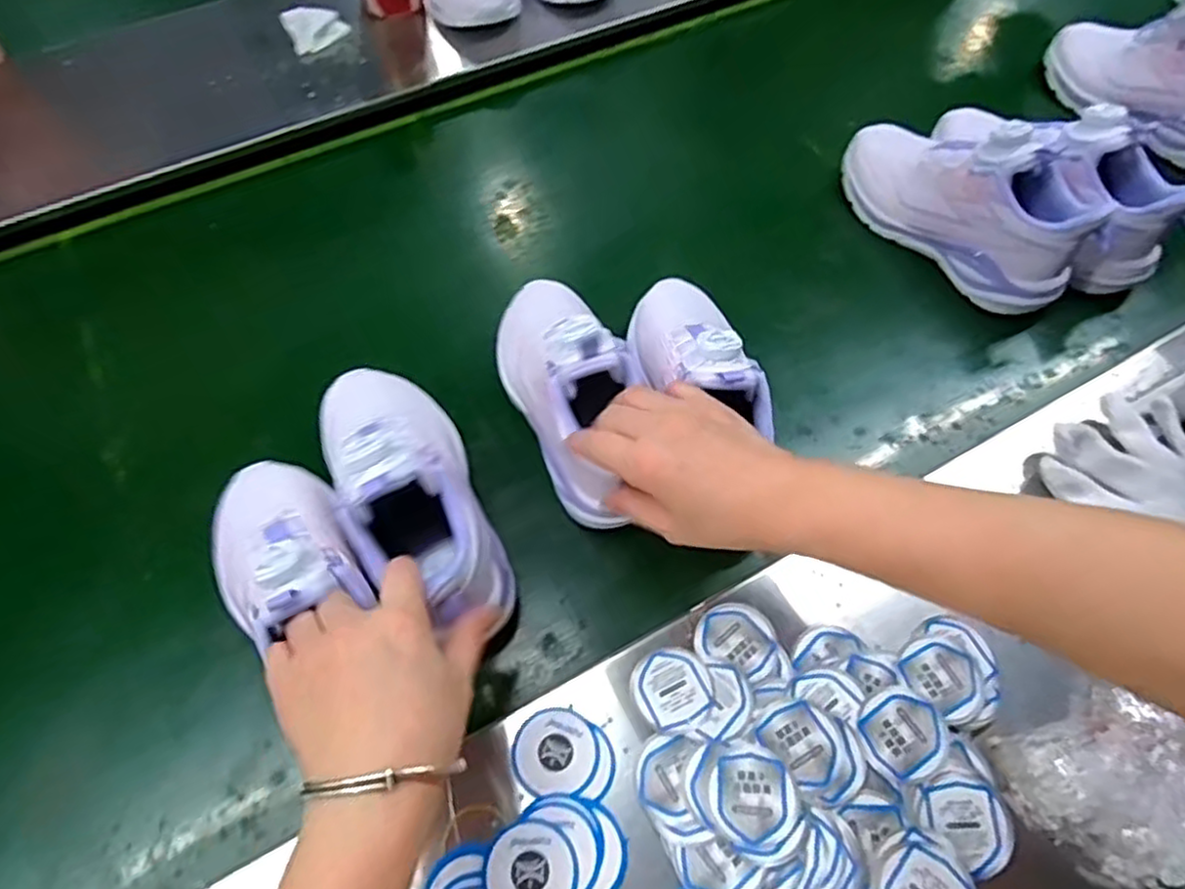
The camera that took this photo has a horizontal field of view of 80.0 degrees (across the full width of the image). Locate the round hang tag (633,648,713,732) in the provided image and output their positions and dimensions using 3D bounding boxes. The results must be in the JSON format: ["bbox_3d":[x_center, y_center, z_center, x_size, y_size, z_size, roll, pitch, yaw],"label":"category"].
[{"bbox_3d":[0.047,0.143,0.416,0.044,0.004,0.045,-1,61,2],"label":"round hang tag"}]

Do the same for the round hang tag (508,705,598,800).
[{"bbox_3d":[-0.021,0.174,0.398,0.046,0.004,0.046,2,60,-3],"label":"round hang tag"}]

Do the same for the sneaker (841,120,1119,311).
[{"bbox_3d":[0.310,-0.209,0.593,0.084,0.107,0.219,-35,67,-19],"label":"sneaker"}]

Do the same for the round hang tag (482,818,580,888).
[{"bbox_3d":[-0.032,0.222,0.367,0.047,0.004,0.048,-21,62,-15],"label":"round hang tag"}]

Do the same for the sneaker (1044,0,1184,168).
[{"bbox_3d":[0.559,-0.367,0.681,0.104,0.143,0.203,-21,63,-12],"label":"sneaker"}]

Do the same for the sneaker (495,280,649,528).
[{"bbox_3d":[-0.013,-0.053,0.479,0.083,0.094,0.203,-20,62,-9],"label":"sneaker"}]

